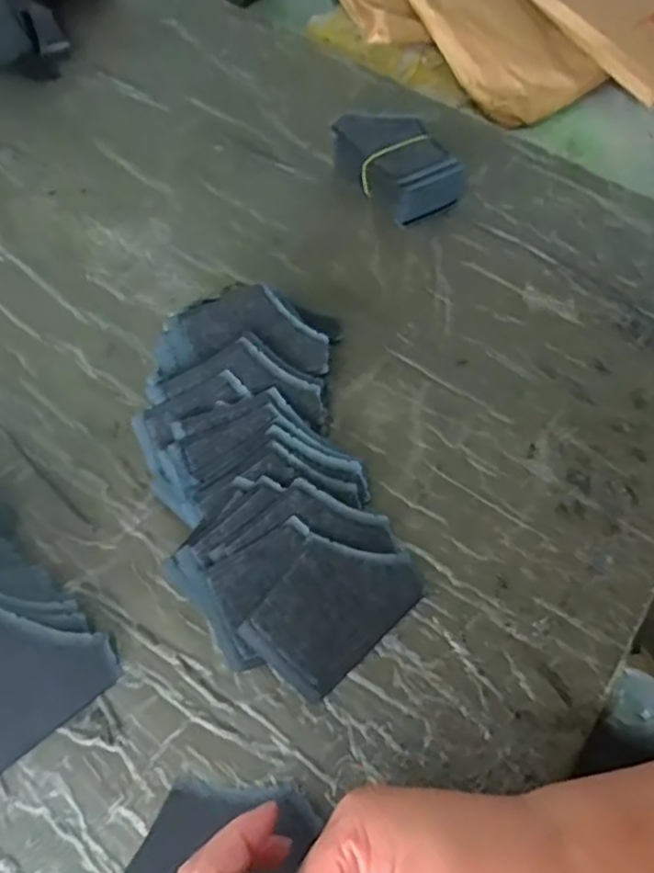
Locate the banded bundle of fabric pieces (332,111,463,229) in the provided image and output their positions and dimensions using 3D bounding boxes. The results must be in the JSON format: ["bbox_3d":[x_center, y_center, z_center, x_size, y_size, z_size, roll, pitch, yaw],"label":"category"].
[{"bbox_3d":[0.063,-0.246,0.586,0.070,0.051,0.111,-34,67,-21],"label":"banded bundle of fabric pieces"}]

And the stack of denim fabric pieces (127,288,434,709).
[{"bbox_3d":[-0.041,0.017,0.433,0.154,0.042,0.261,-14,61,-11],"label":"stack of denim fabric pieces"}]

